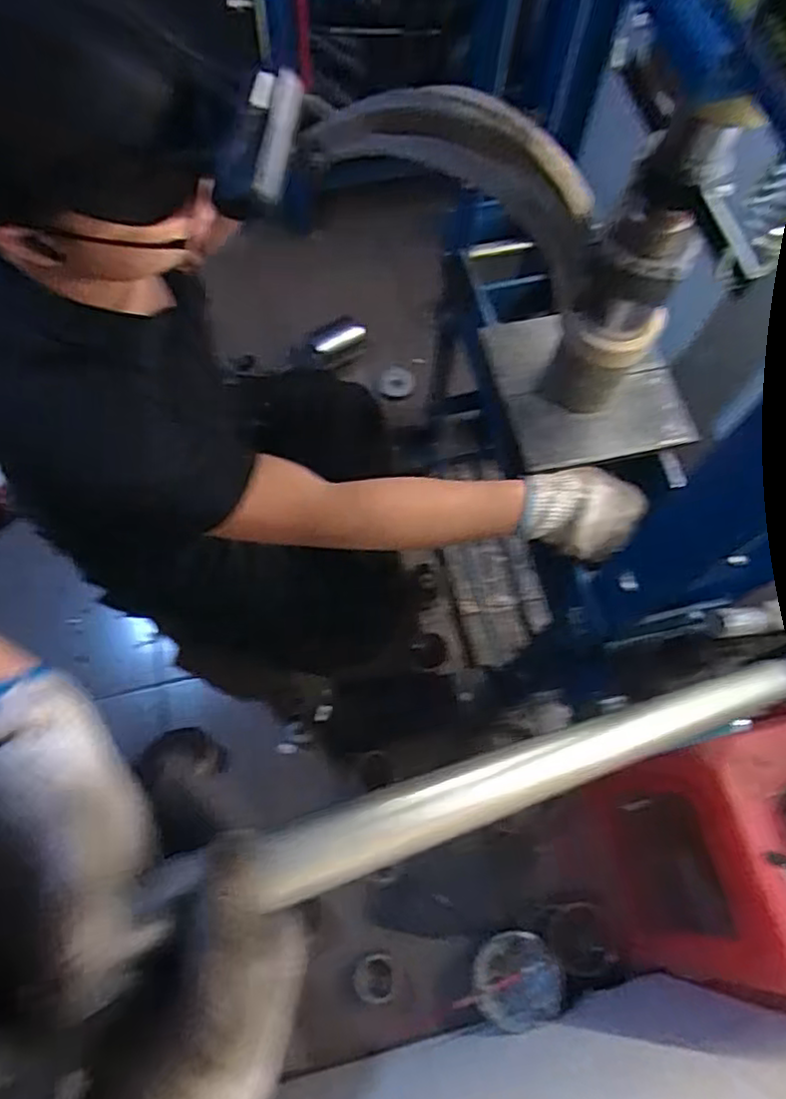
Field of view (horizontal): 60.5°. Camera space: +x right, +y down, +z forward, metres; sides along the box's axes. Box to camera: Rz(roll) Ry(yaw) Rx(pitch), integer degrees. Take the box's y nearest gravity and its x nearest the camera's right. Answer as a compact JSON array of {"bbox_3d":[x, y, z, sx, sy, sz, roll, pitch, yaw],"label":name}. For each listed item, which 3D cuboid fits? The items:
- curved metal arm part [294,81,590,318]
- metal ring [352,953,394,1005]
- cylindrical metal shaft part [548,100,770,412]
[{"bbox_3d":[0.060,-0.396,0.672,0.345,0.128,0.086,30,71,9],"label":"curved metal arm part"},{"bbox_3d":[-0.031,0.676,1.060,0.064,0.014,0.070,1,69,-2],"label":"metal ring"},{"bbox_3d":[0.217,-0.236,0.610,0.083,0.379,0.078,1,69,-2],"label":"cylindrical metal shaft part"}]

